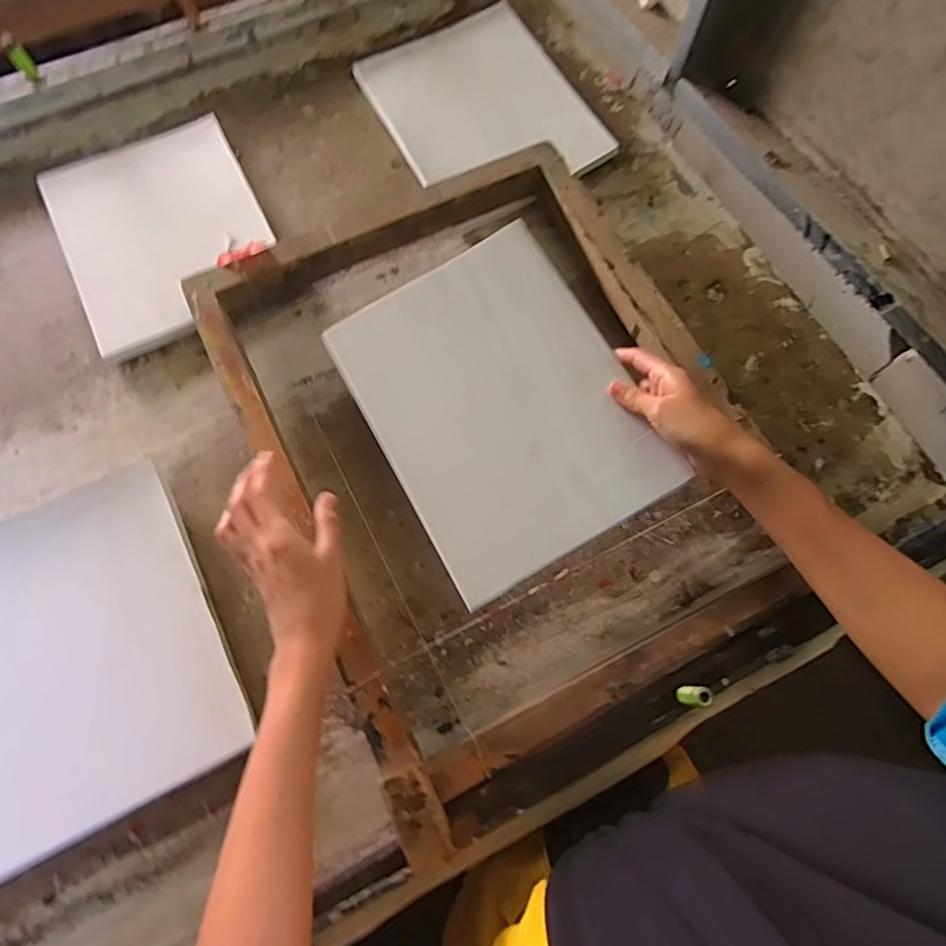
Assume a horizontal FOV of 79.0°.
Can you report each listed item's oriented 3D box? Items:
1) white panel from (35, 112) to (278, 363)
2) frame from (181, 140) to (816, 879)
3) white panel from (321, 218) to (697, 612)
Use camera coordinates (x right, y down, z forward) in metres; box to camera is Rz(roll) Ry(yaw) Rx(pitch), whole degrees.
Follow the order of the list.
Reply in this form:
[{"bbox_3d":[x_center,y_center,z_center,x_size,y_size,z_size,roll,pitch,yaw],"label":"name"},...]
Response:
[{"bbox_3d":[-0.326,-0.259,0.602,0.197,0.011,0.252,-26,73,-9],"label":"white panel"},{"bbox_3d":[0.022,-0.034,0.503,0.393,0.056,0.526,-25,73,-9],"label":"frame"},{"bbox_3d":[0.020,-0.059,0.481,0.203,0.008,0.268,-30,77,0],"label":"white panel"}]

